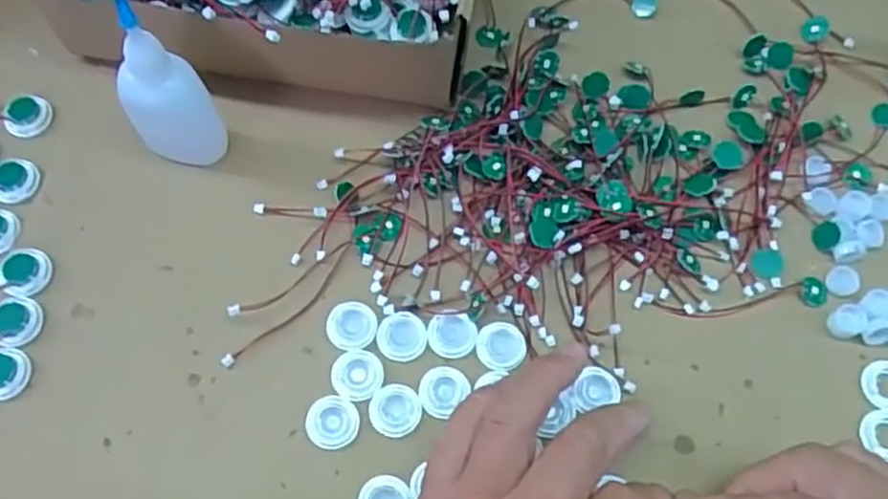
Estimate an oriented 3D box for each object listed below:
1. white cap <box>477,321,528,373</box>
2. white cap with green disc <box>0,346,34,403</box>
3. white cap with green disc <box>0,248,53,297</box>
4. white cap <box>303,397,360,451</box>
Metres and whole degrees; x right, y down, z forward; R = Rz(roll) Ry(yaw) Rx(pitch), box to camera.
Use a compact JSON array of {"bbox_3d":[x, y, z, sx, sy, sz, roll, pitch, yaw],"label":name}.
[{"bbox_3d":[0.027,0.045,0.349,0.023,0.004,0.022,1,69,-2],"label":"white cap"},{"bbox_3d":[-0.193,0.054,0.329,0.021,0.006,0.023,1,69,-2],"label":"white cap with green disc"},{"bbox_3d":[-0.193,0.010,0.347,0.023,0.005,0.022,1,69,-2],"label":"white cap with green disc"},{"bbox_3d":[-0.049,0.076,0.333,0.023,0.004,0.022,1,69,-2],"label":"white cap"}]

